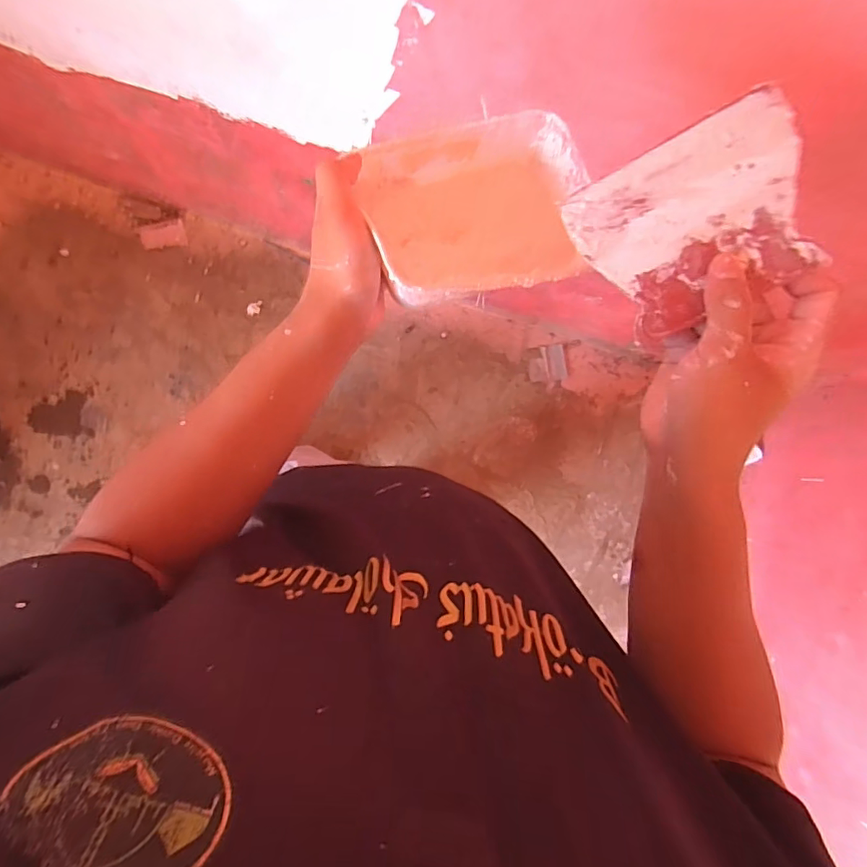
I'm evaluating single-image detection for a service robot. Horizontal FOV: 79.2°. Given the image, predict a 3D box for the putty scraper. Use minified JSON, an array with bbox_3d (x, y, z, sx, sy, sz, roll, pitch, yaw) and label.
[{"bbox_3d":[0.155,-0.124,0.309,0.121,0.005,0.102,-27,90,20],"label":"putty scraper"}]

